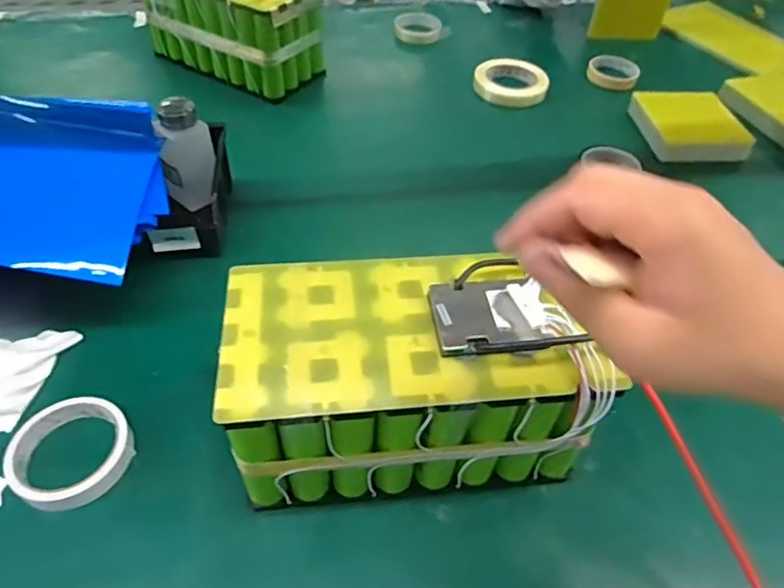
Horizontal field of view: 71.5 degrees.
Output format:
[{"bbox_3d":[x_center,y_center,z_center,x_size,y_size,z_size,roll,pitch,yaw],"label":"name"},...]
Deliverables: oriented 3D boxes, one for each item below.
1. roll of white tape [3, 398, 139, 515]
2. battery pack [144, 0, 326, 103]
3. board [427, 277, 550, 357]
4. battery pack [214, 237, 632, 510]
[{"bbox_3d":[-0.271,0.131,0.459,0.090,0.020,0.091,2,50,-2],"label":"roll of white tape"},{"bbox_3d":[-0.261,-0.446,0.884,0.268,0.146,0.138,24,51,18],"label":"battery pack"},{"bbox_3d":[0.071,0.016,0.399,0.080,0.012,0.061,-2,48,-5],"label":"board"},{"bbox_3d":[0.010,0.067,0.445,0.265,0.142,0.146,-3,48,-6],"label":"battery pack"}]

